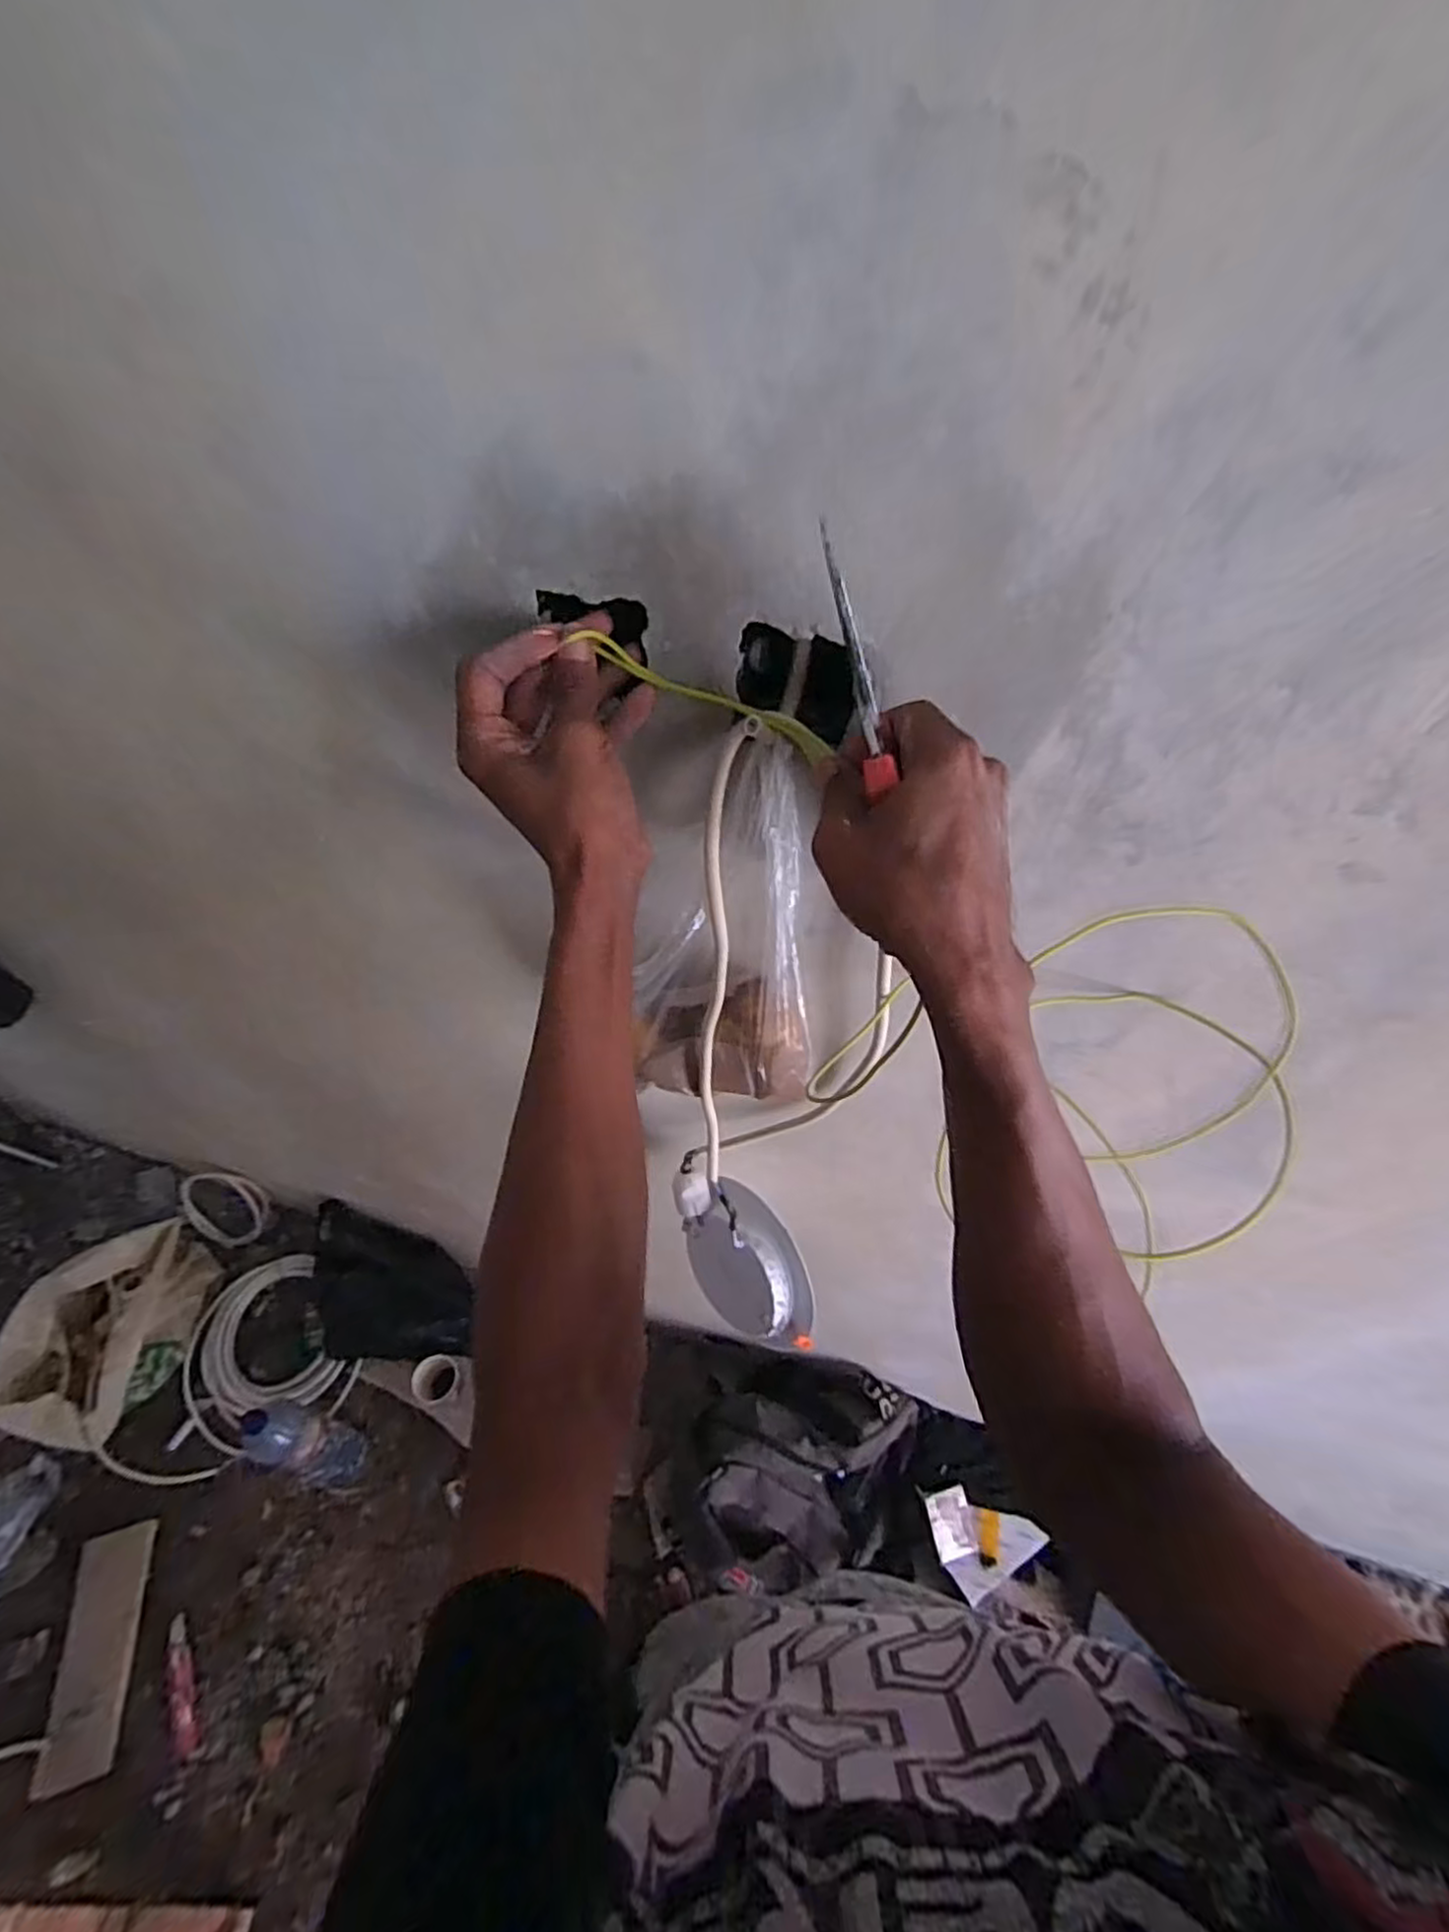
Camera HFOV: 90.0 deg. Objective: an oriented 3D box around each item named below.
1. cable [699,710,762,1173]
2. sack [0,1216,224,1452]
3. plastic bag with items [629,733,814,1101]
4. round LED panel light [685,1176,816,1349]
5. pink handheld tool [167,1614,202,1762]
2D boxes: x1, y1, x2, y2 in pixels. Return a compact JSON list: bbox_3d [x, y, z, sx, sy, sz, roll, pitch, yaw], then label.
[{"bbox_3d":[-0.001,0.019,0.481,0.030,0.356,0.081,2,49,2],"label":"cable"},{"bbox_3d":[-1.082,0.649,1.294,0.209,0.190,0.348,16,51,13],"label":"sack"},{"bbox_3d":[0.000,-0.008,0.468,0.132,0.249,0.061,6,49,5],"label":"plastic bag with items"},{"bbox_3d":[0.022,0.300,0.706,0.143,0.143,0.031,38,31,28],"label":"round LED panel light"},{"bbox_3d":[-0.803,1.064,1.072,0.032,0.012,0.172,-27,54,-22],"label":"pink handheld tool"}]

